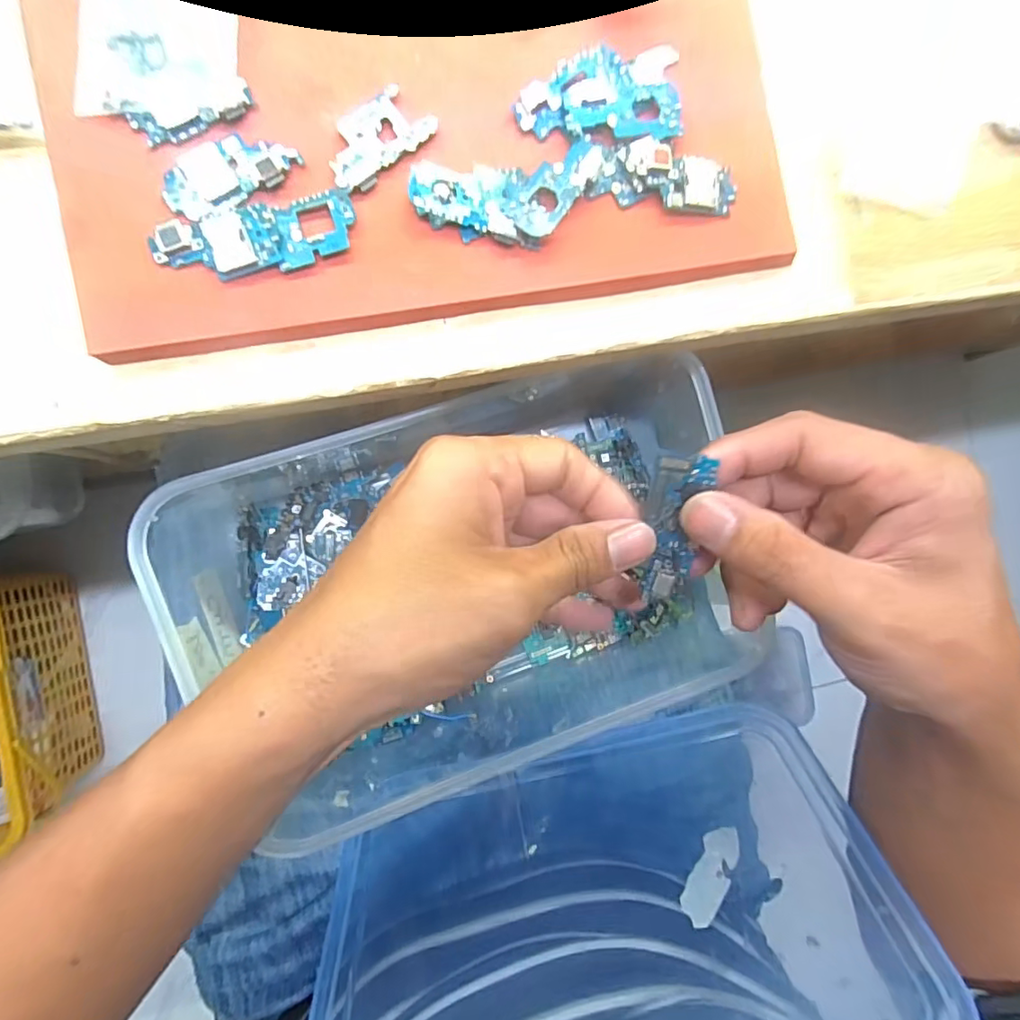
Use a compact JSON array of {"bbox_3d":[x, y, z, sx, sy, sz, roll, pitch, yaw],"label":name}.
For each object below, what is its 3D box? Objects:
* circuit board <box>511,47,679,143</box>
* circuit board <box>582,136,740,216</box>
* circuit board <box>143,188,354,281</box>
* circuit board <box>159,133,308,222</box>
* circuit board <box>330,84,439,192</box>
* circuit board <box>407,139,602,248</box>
[{"bbox_3d":[0.032,-0.145,0.191,0.059,0.005,0.031,-10,93,-7],"label":"circuit board"},{"bbox_3d":[0.055,-0.118,0.193,0.054,0.008,0.020,2,91,-8],"label":"circuit board"},{"bbox_3d":[-0.081,-0.088,0.176,0.062,0.006,0.020,-14,93,-7],"label":"circuit board"},{"bbox_3d":[-0.090,-0.109,0.175,0.042,0.004,0.021,-34,96,-6],"label":"circuit board"},{"bbox_3d":[-0.045,-0.124,0.181,0.038,0.004,0.021,-44,97,-4],"label":"circuit board"},{"bbox_3d":[0.001,-0.106,0.187,0.065,0.007,0.030,-14,94,-7],"label":"circuit board"}]

